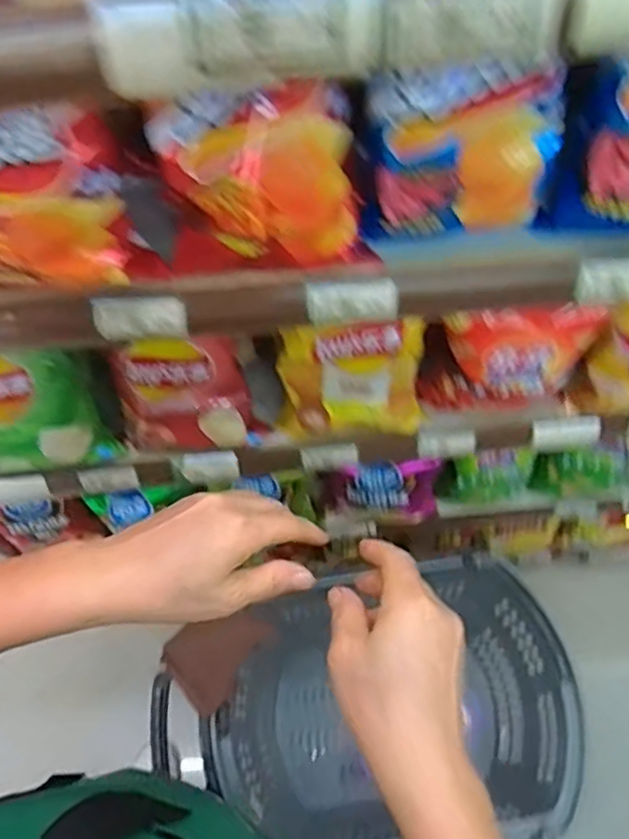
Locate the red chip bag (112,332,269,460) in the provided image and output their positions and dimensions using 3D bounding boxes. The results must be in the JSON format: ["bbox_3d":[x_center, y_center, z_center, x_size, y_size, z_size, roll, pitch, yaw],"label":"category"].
[{"bbox_3d":[-0.127,-0.016,0.656,0.139,0.138,0.057,-5,64,0],"label":"red chip bag"}]

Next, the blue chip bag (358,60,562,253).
[{"bbox_3d":[0.089,-0.158,0.405,0.121,0.112,0.039,4,64,4],"label":"blue chip bag"}]

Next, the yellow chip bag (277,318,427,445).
[{"bbox_3d":[0.031,-0.037,0.658,0.150,0.137,0.050,3,39,8],"label":"yellow chip bag"}]

